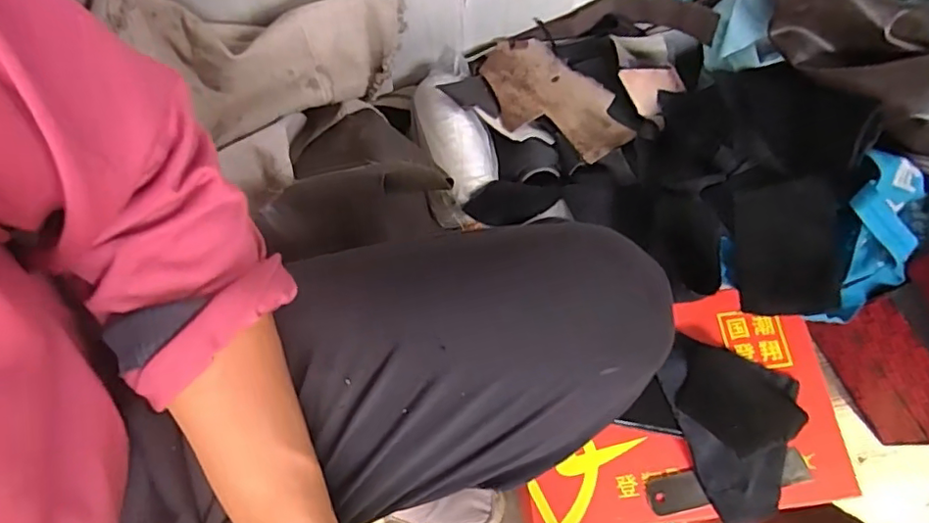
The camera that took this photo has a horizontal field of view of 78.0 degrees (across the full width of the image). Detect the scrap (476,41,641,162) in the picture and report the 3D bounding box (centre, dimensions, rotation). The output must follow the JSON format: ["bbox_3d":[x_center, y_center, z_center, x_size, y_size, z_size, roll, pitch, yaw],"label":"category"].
[{"bbox_3d":[0.092,-0.171,0.610,0.169,0.013,0.095,42,77,15],"label":"scrap"}]

